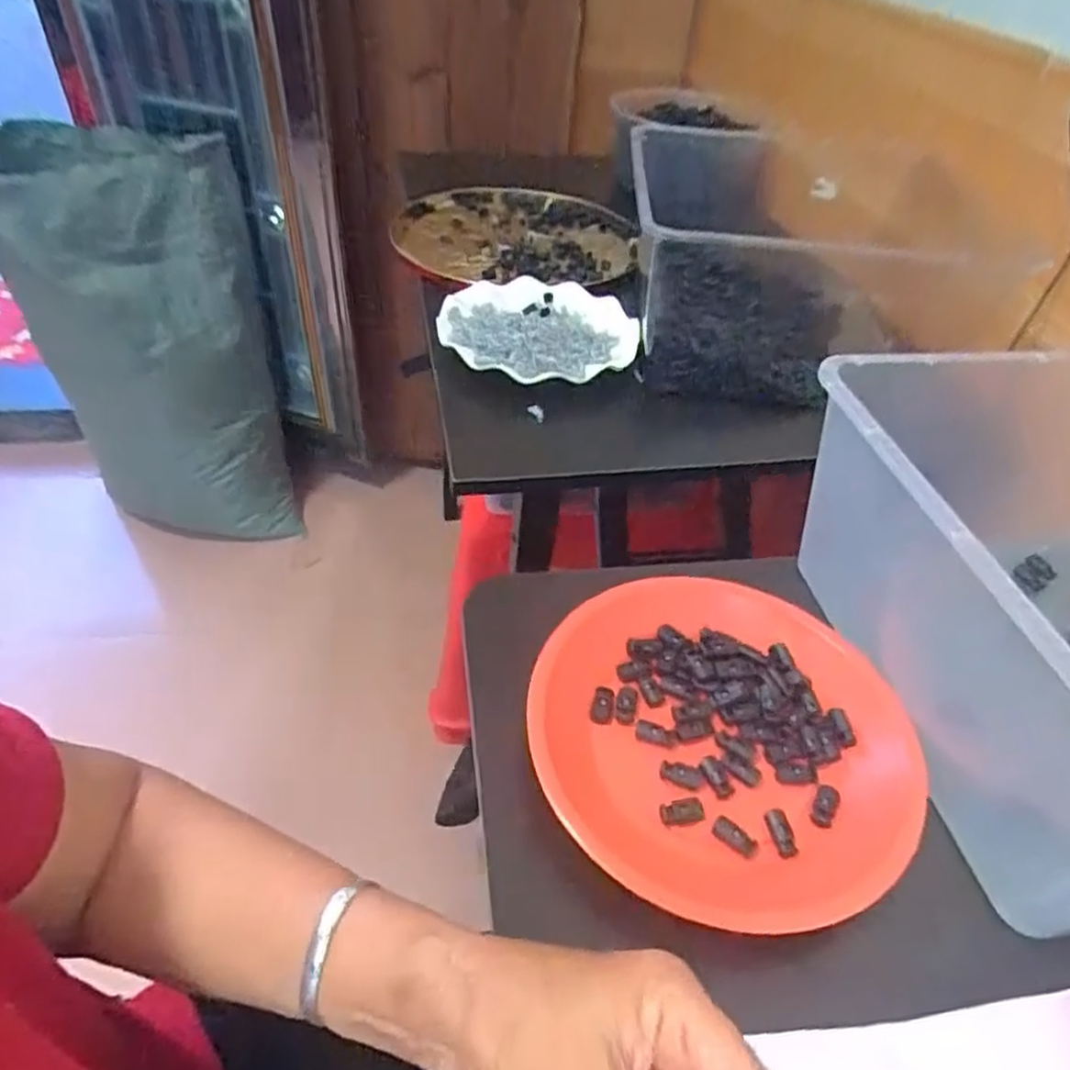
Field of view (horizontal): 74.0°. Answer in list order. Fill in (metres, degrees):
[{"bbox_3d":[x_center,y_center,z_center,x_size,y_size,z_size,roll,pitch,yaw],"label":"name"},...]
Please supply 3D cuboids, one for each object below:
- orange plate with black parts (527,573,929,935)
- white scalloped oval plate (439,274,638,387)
[{"bbox_3d":[0.095,0.102,0.373,0.184,0.036,0.193,3,44,-3],"label":"orange plate with black parts"},{"bbox_3d":[0.005,-0.197,0.673,0.180,0.016,0.187,9,41,0],"label":"white scalloped oval plate"}]

